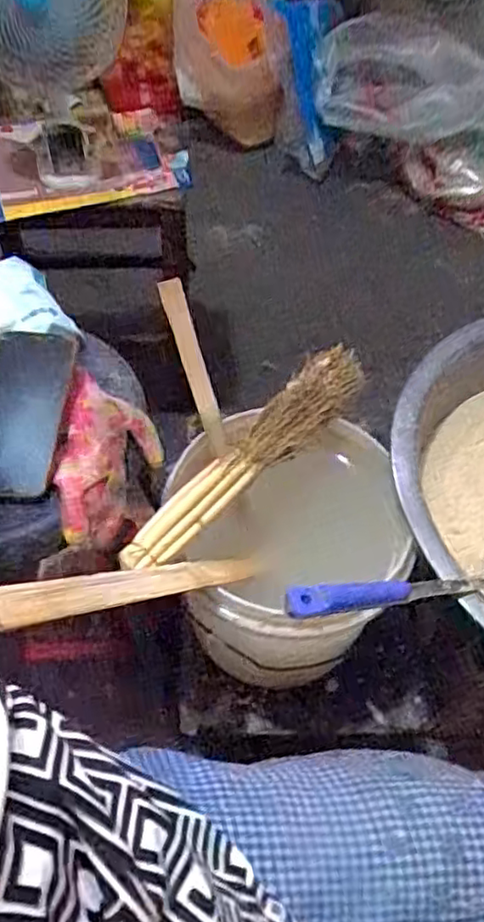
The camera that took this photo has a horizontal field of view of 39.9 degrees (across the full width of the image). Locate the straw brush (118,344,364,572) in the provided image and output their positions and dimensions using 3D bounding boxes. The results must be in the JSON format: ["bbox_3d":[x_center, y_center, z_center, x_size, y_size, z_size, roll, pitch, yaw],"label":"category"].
[{"bbox_3d":[0.014,-0.006,0.664,0.056,0.033,0.336,31,58,20],"label":"straw brush"}]

